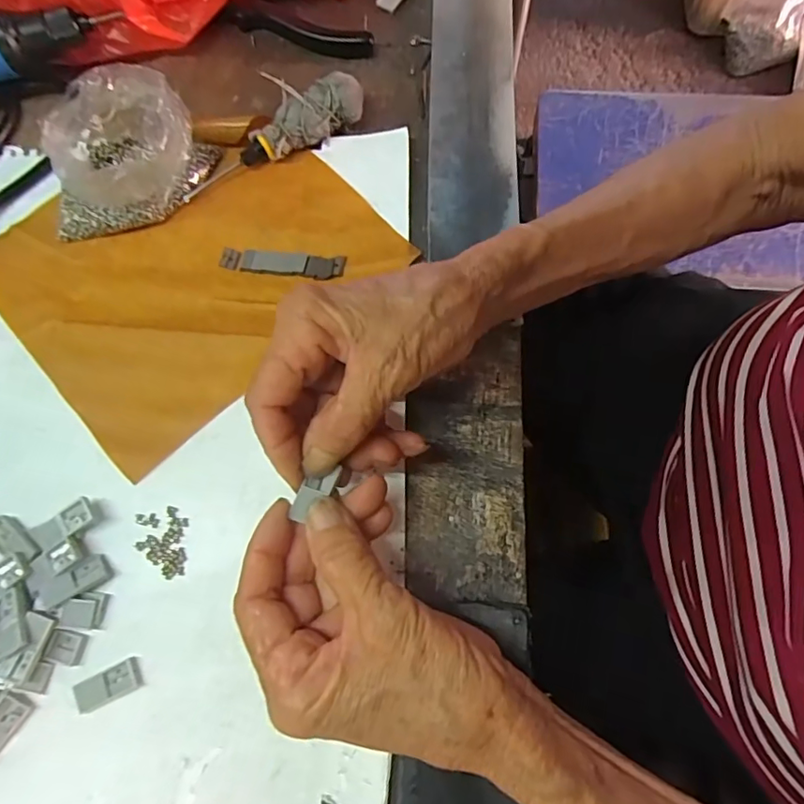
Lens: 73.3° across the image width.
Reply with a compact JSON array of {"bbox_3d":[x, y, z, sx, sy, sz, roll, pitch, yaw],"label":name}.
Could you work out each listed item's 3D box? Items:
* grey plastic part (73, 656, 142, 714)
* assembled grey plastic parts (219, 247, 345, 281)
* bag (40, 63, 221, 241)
[{"bbox_3d":[-0.131,0.127,0.241,0.029,0.004,0.014,-26,73,-7],"label":"grey plastic part"},{"bbox_3d":[-0.068,-0.079,0.305,0.071,0.004,0.015,7,72,4],"label":"assembled grey plastic parts"},{"bbox_3d":[-0.157,-0.139,0.306,0.077,0.047,0.077,4,72,3],"label":"bag"}]

